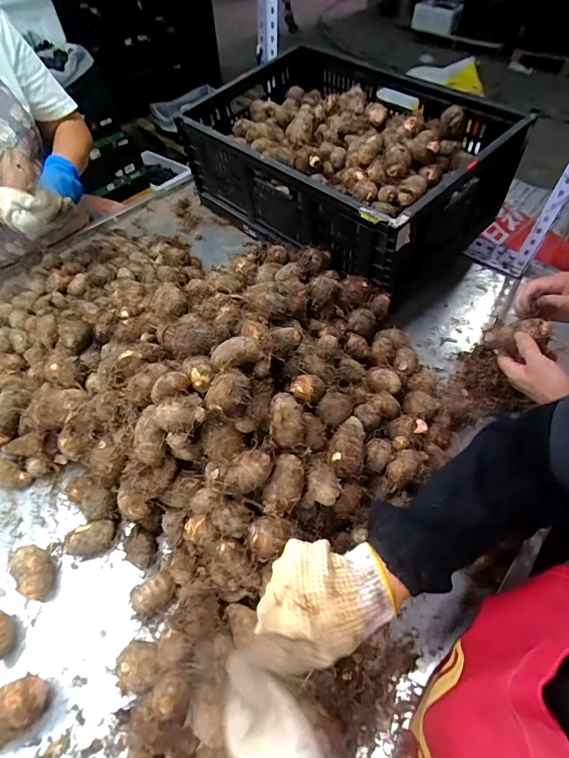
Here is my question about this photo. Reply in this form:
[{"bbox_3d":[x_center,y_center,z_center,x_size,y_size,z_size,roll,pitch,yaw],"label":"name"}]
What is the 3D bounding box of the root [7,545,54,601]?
[{"bbox_3d":[-0.322,0.246,0.523,0.037,0.042,0.067,-36,61,-23],"label":"root"}]

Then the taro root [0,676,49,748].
[{"bbox_3d":[-0.295,0.358,0.431,0.084,0.053,0.047,-27,58,-18],"label":"taro root"}]

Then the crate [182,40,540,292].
[{"bbox_3d":[0.103,-0.452,0.855,0.365,0.247,0.592,-36,61,-23],"label":"crate"}]

